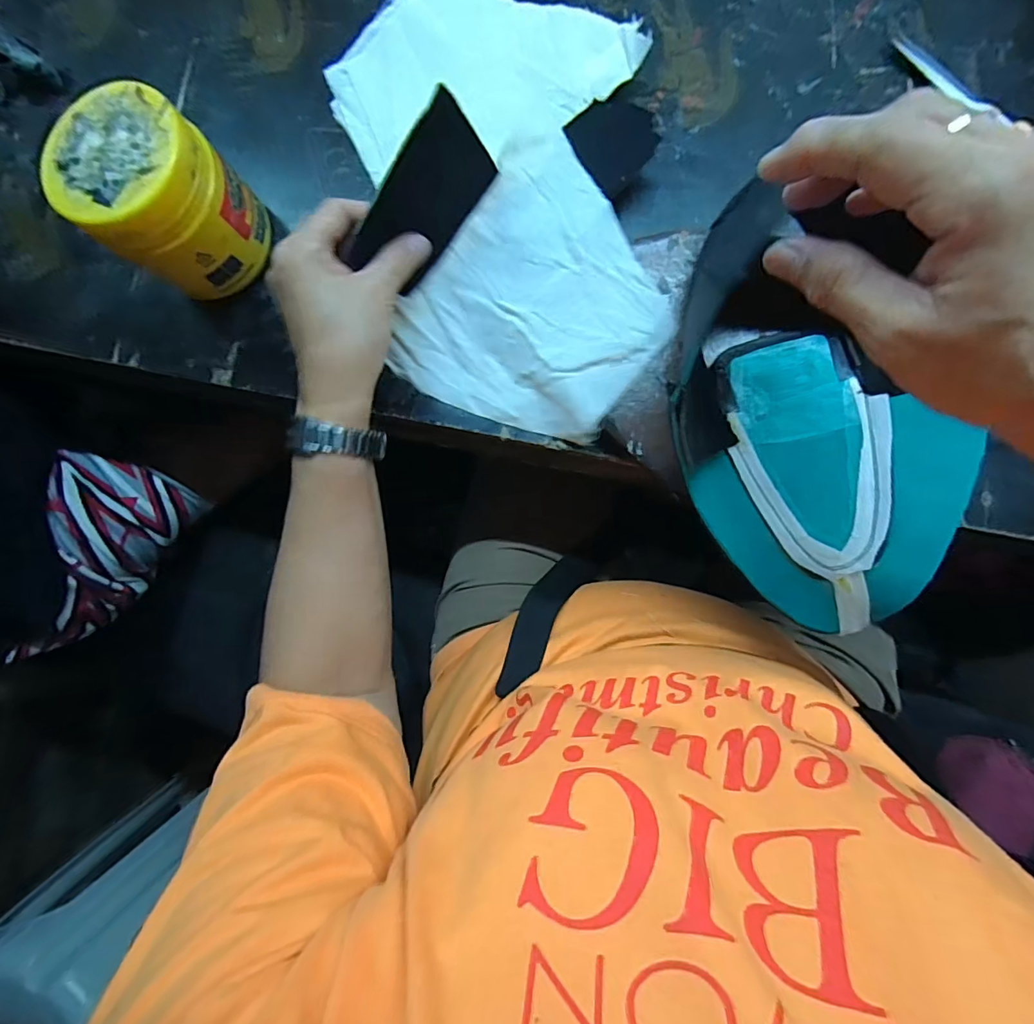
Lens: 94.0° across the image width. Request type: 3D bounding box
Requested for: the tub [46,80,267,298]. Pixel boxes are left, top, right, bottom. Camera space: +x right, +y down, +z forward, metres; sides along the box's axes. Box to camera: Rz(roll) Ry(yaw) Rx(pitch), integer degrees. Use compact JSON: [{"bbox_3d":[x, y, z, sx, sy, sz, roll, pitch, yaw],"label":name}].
[{"bbox_3d":[-0.228,-0.204,0.322,0.086,0.093,0.089,0,86,4],"label":"tub"}]

